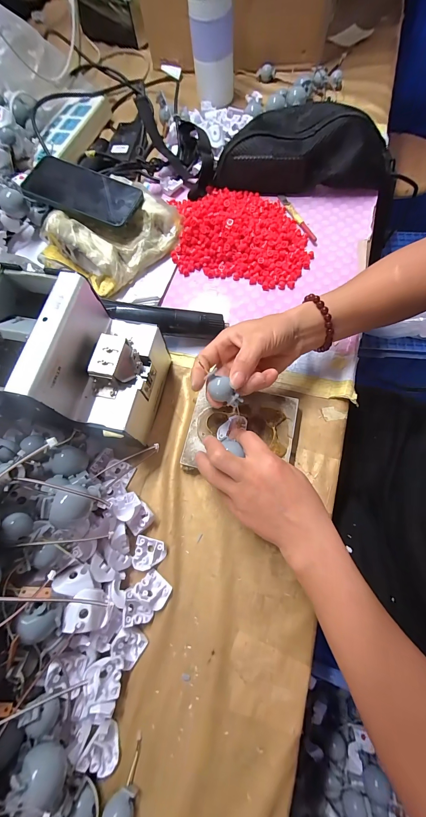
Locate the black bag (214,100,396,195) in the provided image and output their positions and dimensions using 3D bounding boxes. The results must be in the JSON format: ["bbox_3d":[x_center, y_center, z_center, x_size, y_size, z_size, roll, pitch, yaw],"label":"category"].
[{"bbox_3d":[0.140,-0.410,0.443,0.263,0.068,0.112,4,70,7],"label":"black bag"}]

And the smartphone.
[{"bbox_3d":[-0.189,-0.319,0.420,0.166,0.009,0.077,24,75,6],"label":"smartphone"}]

